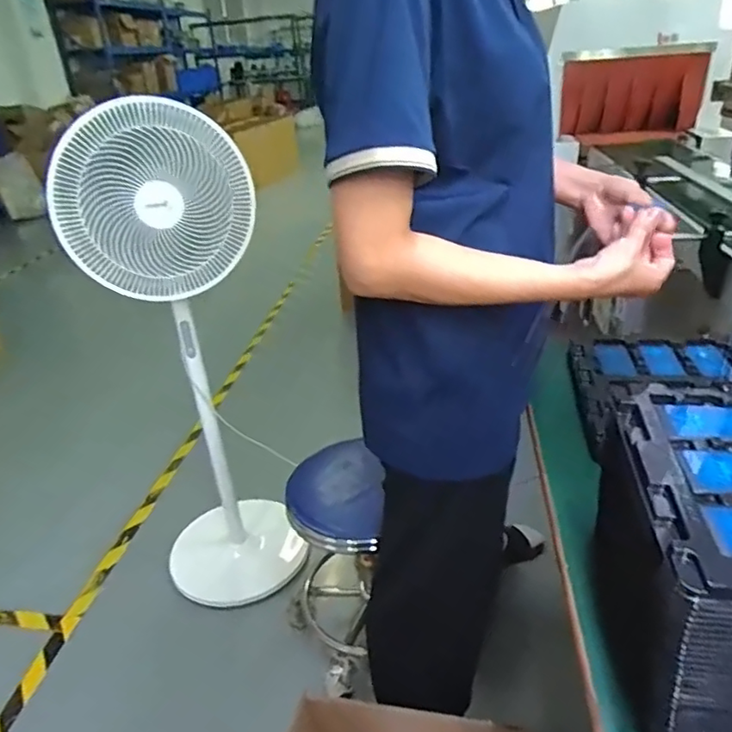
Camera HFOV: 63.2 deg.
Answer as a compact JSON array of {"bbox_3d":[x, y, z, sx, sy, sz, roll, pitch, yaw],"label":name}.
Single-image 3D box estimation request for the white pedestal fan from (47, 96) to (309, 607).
[{"bbox_3d":[-0.367,0.032,1.307,0.346,1.085,0.303,-15,30,-19],"label":"white pedestal fan"}]

